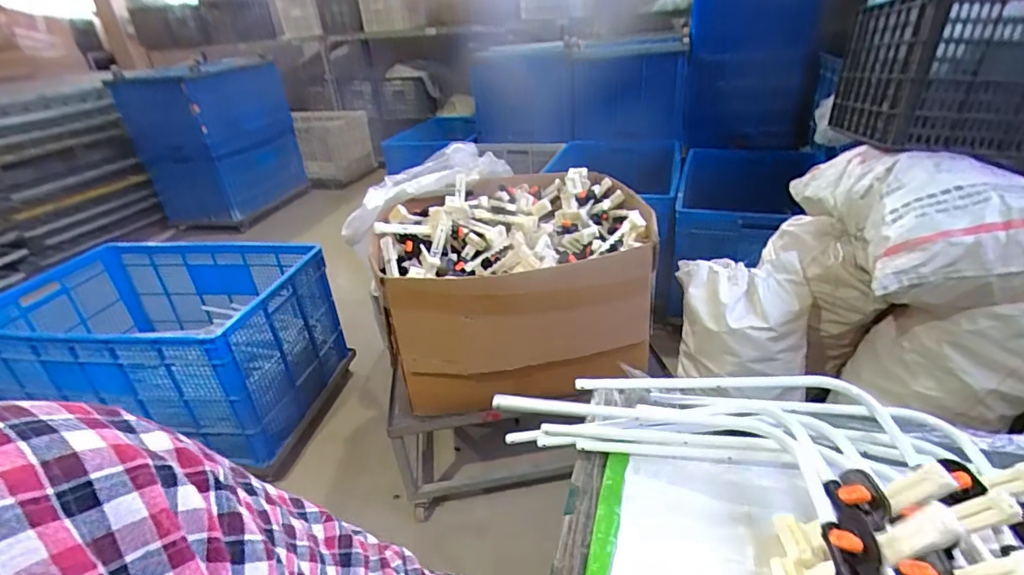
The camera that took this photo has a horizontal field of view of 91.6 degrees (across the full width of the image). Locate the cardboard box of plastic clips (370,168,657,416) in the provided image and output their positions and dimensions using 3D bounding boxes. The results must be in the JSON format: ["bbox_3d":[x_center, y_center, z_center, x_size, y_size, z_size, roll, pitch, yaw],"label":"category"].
[{"bbox_3d":[0.017,-0.044,1.579,0.758,0.427,0.760,-3,28,1],"label":"cardboard box of plastic clips"}]

